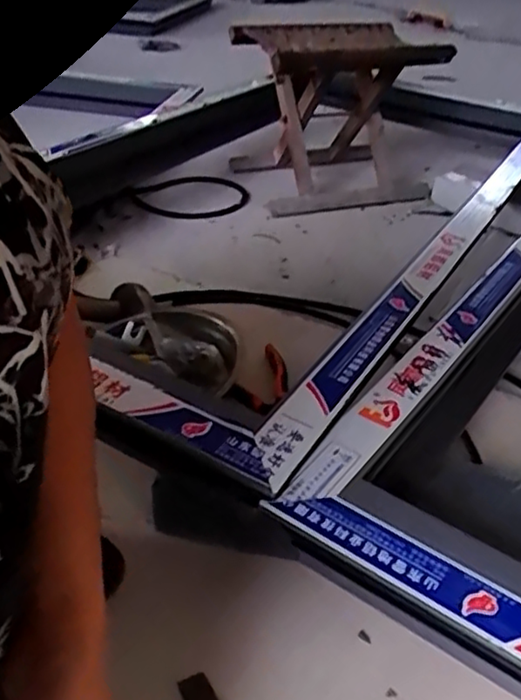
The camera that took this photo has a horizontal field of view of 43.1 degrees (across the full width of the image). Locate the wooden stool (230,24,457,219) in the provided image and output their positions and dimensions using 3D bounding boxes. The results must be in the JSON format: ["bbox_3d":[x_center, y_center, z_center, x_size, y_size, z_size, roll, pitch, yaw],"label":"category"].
[{"bbox_3d":[0.120,-0.424,1.181,0.305,0.260,0.234,-2,36,-8],"label":"wooden stool"}]

